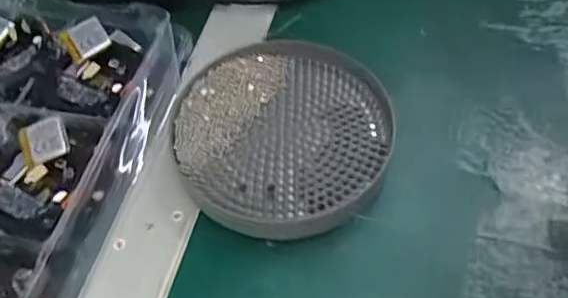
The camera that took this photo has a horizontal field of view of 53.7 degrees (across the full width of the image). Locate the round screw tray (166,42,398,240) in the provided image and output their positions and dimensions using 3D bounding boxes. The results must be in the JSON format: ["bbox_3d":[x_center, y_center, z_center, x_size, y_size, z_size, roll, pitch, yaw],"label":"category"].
[{"bbox_3d":[-0.001,-0.009,0.294,0.108,0.015,0.112,-2,56,3],"label":"round screw tray"}]

